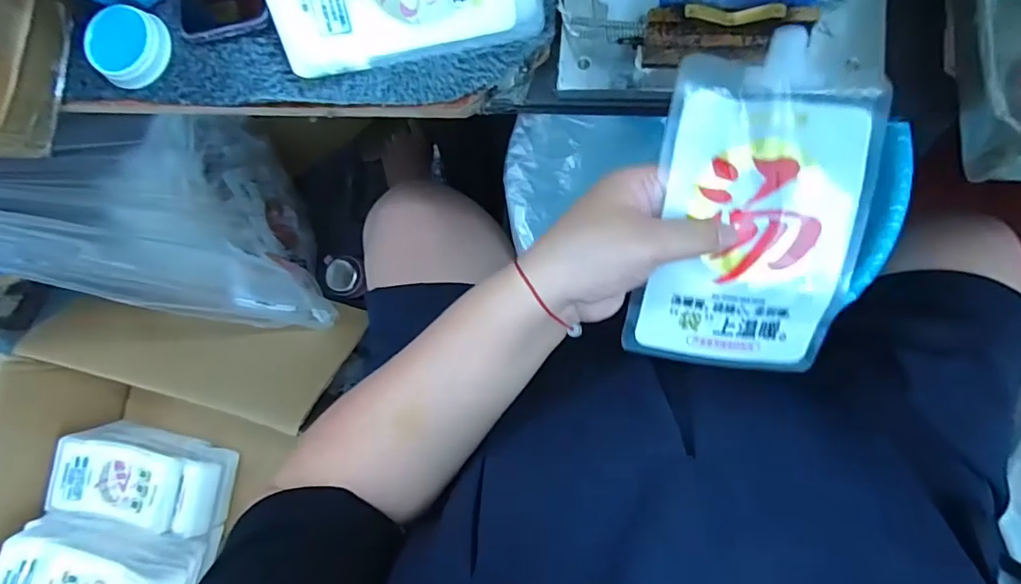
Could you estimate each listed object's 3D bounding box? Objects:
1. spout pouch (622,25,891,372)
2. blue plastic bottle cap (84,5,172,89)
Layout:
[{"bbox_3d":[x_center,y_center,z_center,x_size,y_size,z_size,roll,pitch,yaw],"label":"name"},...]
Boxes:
[{"bbox_3d":[0.150,-0.046,0.322,0.123,0.021,0.195,10,103,6],"label":"spout pouch"},{"bbox_3d":[-0.308,-0.200,0.422,0.058,0.021,0.059,-1,86,8],"label":"blue plastic bottle cap"}]

